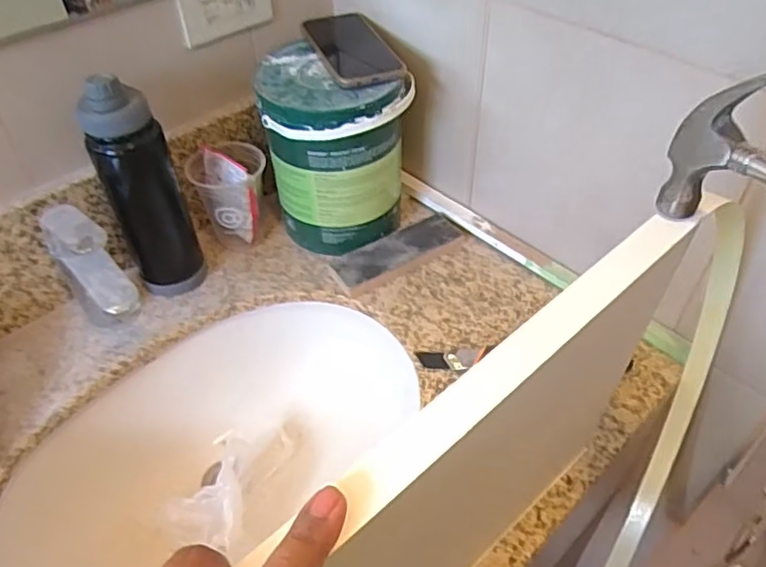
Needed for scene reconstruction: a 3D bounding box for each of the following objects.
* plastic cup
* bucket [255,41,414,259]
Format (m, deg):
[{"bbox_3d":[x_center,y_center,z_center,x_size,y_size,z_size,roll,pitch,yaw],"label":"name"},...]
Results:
[{"bbox_3d":[-0.198,-0.117,0.792,0.091,0.127,0.095,-16,48,-13],"label":"plastic cup"},{"bbox_3d":[-0.057,-0.160,0.766,0.162,0.220,0.158,-1,46,1],"label":"bucket"}]

